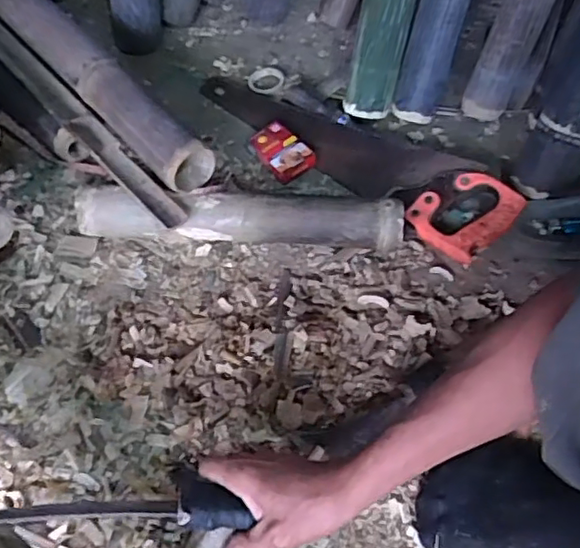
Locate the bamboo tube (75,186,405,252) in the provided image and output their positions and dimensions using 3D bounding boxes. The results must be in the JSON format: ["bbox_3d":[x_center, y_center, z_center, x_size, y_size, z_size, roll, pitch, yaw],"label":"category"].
[{"bbox_3d":[-0.065,-0.069,0.769,0.409,0.069,0.064,2,58,4],"label":"bamboo tube"}]

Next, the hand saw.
[{"bbox_3d":[0.080,-0.195,0.851,0.513,0.052,0.120,38,67,24],"label":"hand saw"}]

